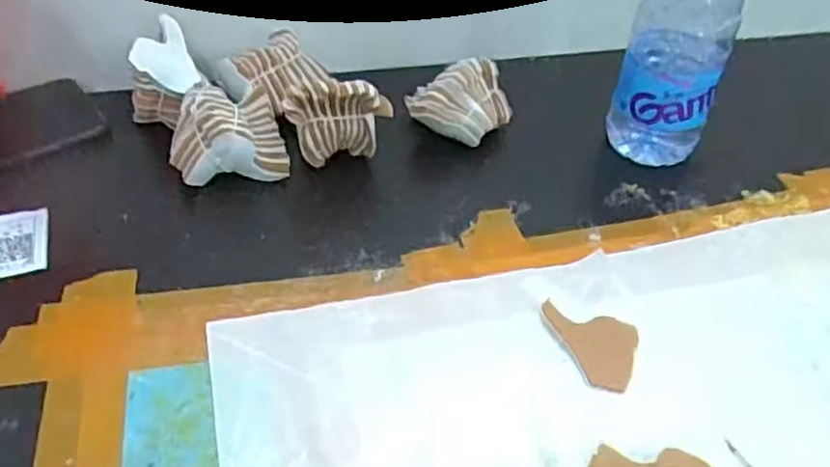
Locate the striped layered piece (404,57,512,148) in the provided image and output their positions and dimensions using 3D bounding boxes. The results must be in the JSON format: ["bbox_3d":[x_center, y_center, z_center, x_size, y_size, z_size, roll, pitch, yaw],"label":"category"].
[{"bbox_3d":[0.037,-0.101,0.575,0.079,0.055,0.064,7,44,4],"label":"striped layered piece"}]

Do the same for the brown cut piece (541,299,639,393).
[{"bbox_3d":[0.101,0.065,0.424,0.054,0.004,0.056,11,44,9],"label":"brown cut piece"}]

